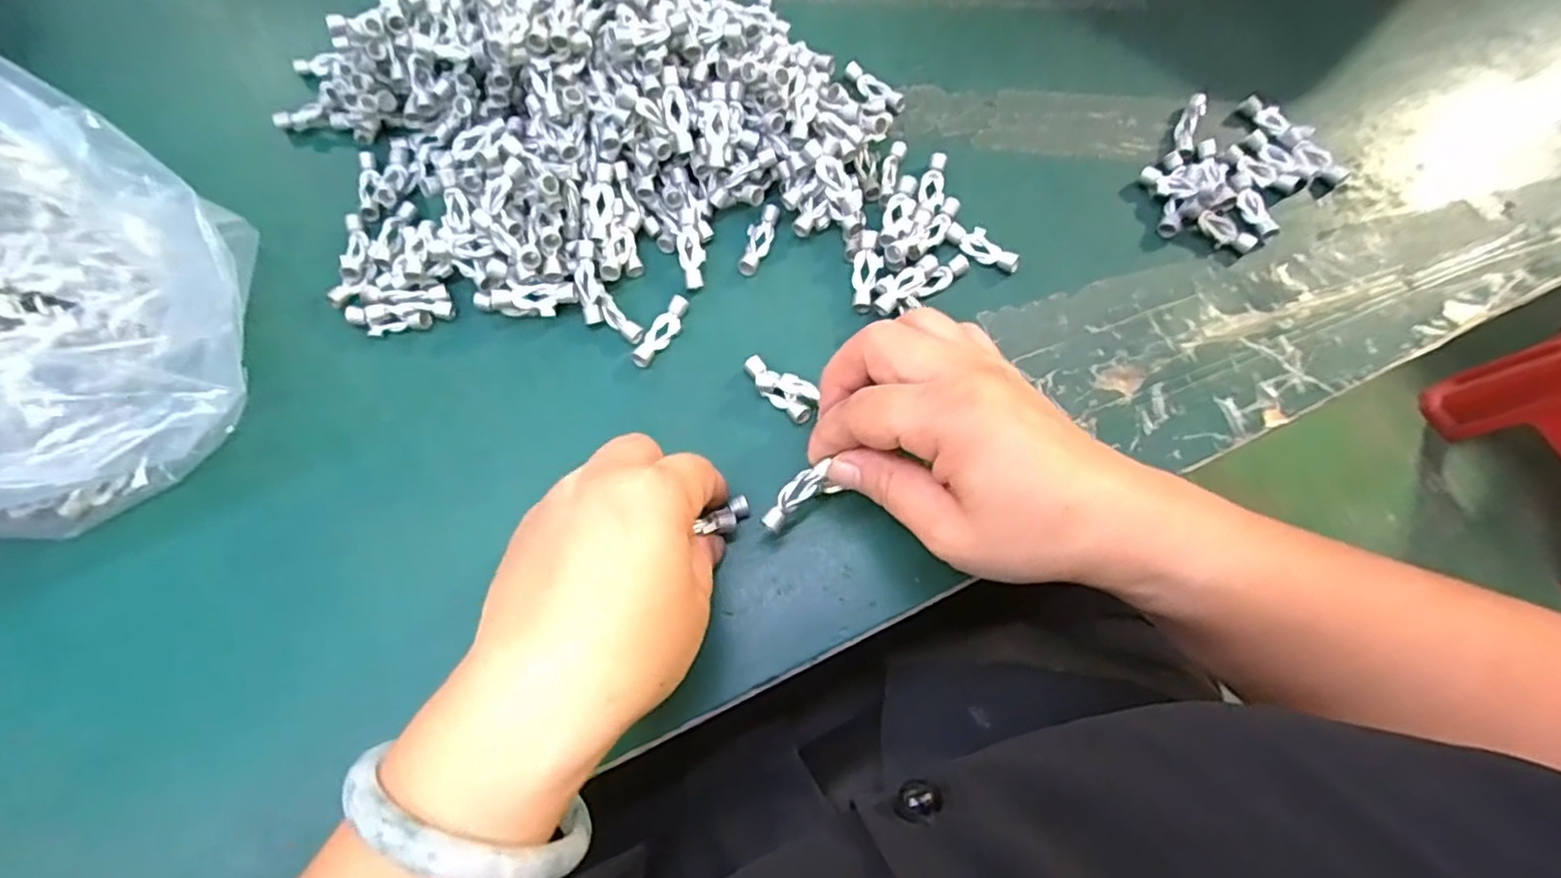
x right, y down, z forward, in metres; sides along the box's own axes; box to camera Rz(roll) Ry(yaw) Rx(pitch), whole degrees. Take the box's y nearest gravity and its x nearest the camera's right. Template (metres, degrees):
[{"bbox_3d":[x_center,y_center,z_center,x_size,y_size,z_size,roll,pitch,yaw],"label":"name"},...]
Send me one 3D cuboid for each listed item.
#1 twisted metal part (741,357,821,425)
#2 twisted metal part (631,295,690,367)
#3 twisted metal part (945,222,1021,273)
[{"bbox_3d":[0.000,-0.024,0.309,0.038,0.012,0.016,37,75,11],"label":"twisted metal part"},{"bbox_3d":[-0.055,-0.050,0.320,0.012,0.007,0.037,24,73,8],"label":"twisted metal part"},{"bbox_3d":[0.098,-0.093,0.332,0.037,0.005,0.014,40,76,12],"label":"twisted metal part"}]

